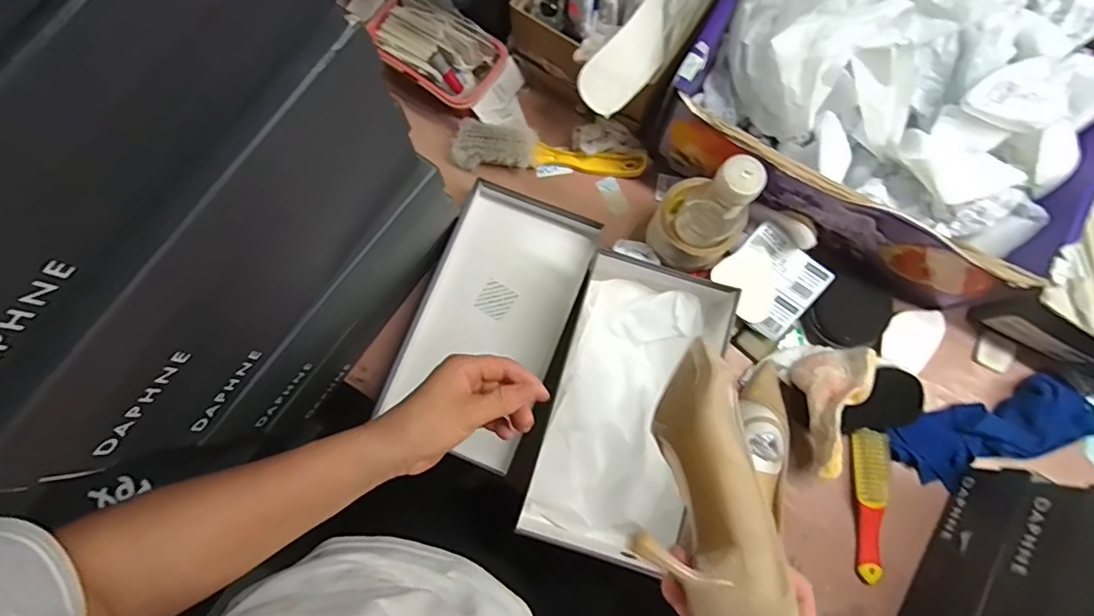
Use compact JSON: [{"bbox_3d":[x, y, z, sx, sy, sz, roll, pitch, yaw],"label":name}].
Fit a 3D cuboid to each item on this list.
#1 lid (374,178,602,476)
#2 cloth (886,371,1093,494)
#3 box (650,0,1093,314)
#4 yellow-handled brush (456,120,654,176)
[{"bbox_3d":[-0.062,0.000,0.629,0.165,0.060,0.280,22,80,4],"label":"lid"},{"bbox_3d":[0.512,0.135,0.610,0.245,0.039,0.082,-20,80,-4],"label":"cloth"},{"bbox_3d":[0.364,-0.233,0.545,0.396,0.230,0.300,29,81,5],"label":"box"},{"bbox_3d":[0.003,-0.197,0.671,0.236,0.034,0.060,2,80,0],"label":"yellow-handled brush"}]

